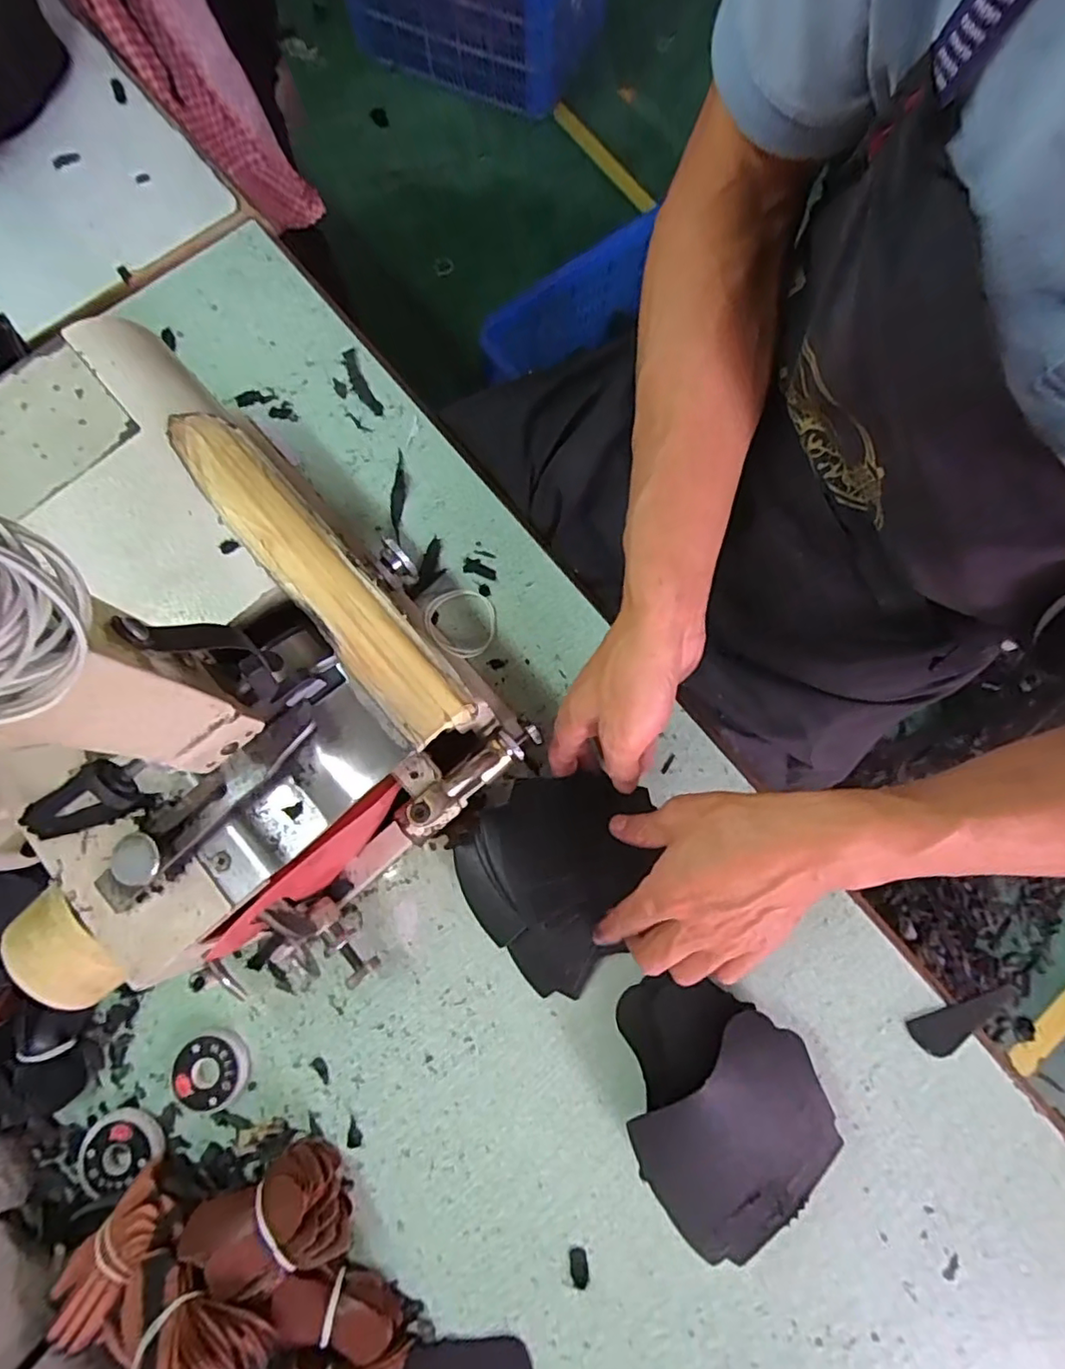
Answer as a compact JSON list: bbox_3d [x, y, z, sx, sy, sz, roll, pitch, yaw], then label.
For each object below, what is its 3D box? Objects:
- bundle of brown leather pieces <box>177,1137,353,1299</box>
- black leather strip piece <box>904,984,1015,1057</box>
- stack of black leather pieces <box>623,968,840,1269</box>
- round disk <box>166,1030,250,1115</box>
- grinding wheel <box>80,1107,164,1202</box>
[{"bbox_3d":[-0.160,0.335,0.372,0.085,0.044,0.061,-27,76,-5],"label":"bundle of brown leather pieces"},{"bbox_3d":[0.294,0.228,0.406,0.075,0.007,0.025,-21,73,-1],"label":"black leather strip piece"},{"bbox_3d":[0.118,0.259,0.380,0.117,0.052,0.143,-22,76,-4],"label":"stack of black leather pieces"},{"bbox_3d":[-0.222,0.264,0.405,0.054,0.010,0.046,-15,76,-2],"label":"round disk"},{"bbox_3d":[-0.275,0.308,0.396,0.049,0.012,0.045,0,76,2],"label":"grinding wheel"}]

